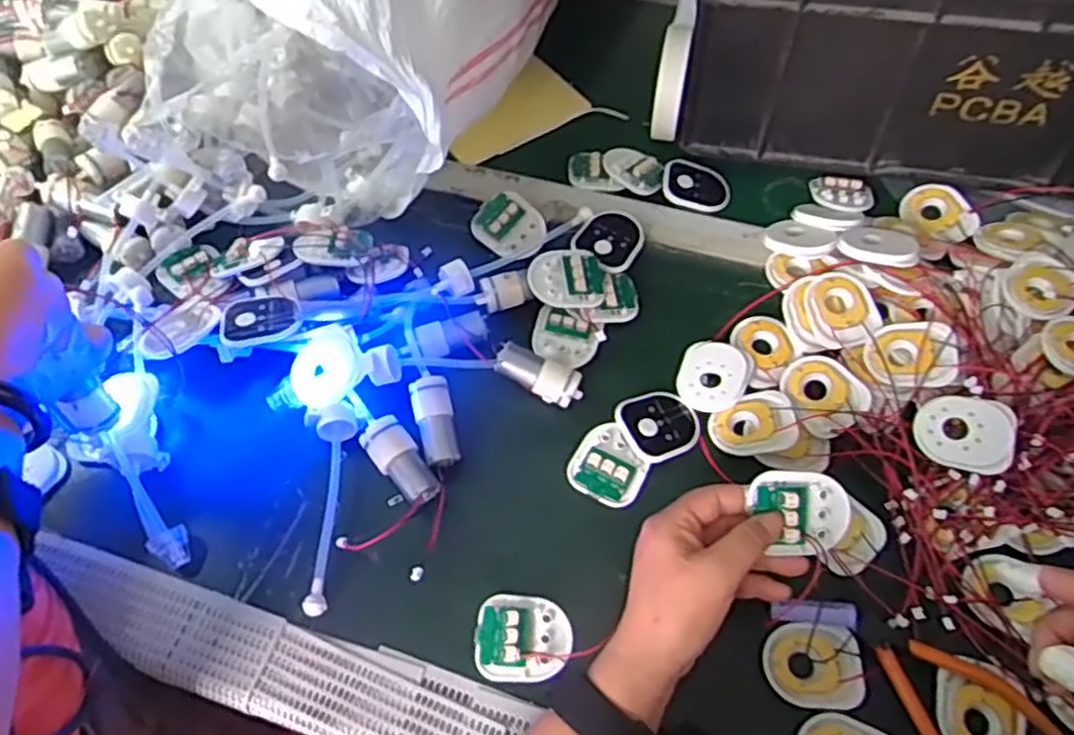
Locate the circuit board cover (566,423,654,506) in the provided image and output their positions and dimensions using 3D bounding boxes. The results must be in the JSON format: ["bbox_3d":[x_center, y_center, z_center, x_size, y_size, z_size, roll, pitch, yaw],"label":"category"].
[{"bbox_3d":[0.050,0.067,0.520,0.050,0.011,0.050,28,63,16],"label":"circuit board cover"}]

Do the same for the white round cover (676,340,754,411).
[{"bbox_3d":[0.129,0.006,0.548,0.051,0.010,0.055,0,58,0],"label":"white round cover"}]

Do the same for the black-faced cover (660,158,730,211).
[{"bbox_3d":[0.135,-0.154,0.642,0.058,0.007,0.046,18,60,11],"label":"black-faced cover"}]

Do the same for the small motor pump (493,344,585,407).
[{"bbox_3d":[0.001,0.004,0.539,0.063,0.023,0.027,21,61,13],"label":"small motor pump"}]

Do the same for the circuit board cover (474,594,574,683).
[{"bbox_3d":[-0.009,0.166,0.467,0.057,0.011,0.049,2,58,2],"label":"circuit board cover"}]

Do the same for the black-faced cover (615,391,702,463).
[{"bbox_3d":[0.087,0.039,0.531,0.054,0.010,0.049,-19,60,-11],"label":"black-faced cover"}]

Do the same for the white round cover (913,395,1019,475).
[{"bbox_3d":[0.281,0.043,0.497,0.059,0.013,0.048,9,82,26],"label":"white round cover"}]

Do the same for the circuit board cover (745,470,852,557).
[{"bbox_3d":[0.154,0.083,0.434,0.052,0.009,0.049,-9,93,-3],"label":"circuit board cover"}]

